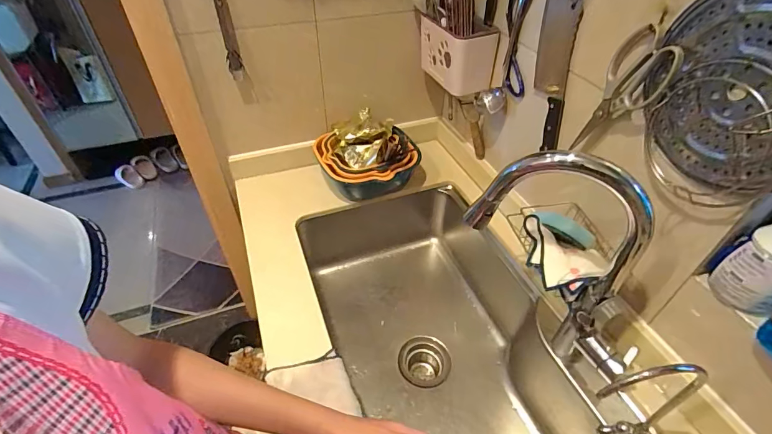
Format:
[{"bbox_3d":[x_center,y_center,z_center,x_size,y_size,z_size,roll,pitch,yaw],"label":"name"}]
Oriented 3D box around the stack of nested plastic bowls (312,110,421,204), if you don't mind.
[{"bbox_3d":[-0.049,-0.137,0.950,0.221,0.156,0.179,-9,44,-10],"label":"stack of nested plastic bowls"}]

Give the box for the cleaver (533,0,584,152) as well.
[{"bbox_3d":[0.297,-0.260,0.698,0.020,0.262,0.100,-10,32,-13],"label":"cleaver"}]

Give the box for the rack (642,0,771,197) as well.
[{"bbox_3d":[0.399,-0.142,0.437,0.031,0.216,0.212,-11,44,-12],"label":"rack"}]

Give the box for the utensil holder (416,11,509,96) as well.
[{"bbox_3d":[0.164,-0.366,0.869,0.098,0.131,0.207,-18,46,-19],"label":"utensil holder"}]

